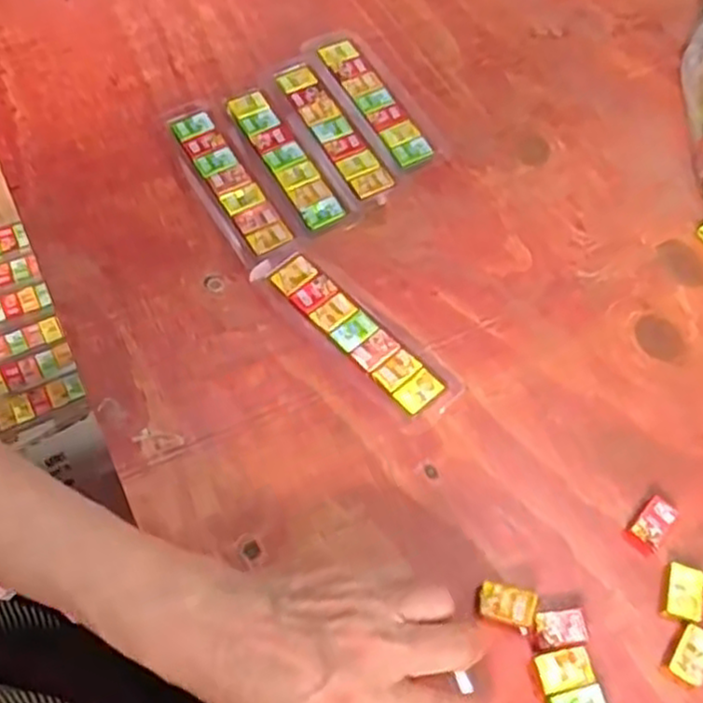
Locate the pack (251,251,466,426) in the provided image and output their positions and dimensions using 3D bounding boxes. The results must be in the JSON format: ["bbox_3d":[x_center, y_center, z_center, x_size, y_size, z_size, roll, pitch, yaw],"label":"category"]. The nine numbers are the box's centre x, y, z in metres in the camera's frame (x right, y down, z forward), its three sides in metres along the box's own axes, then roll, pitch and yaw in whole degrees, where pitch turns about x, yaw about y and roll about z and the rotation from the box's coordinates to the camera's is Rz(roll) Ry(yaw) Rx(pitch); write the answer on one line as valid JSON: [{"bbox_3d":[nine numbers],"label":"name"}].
[{"bbox_3d":[0.002,-0.012,0.422,0.134,0.009,0.035,42,68,17],"label":"pack"}]

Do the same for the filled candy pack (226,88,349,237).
[{"bbox_3d":[-0.044,-0.126,0.476,0.031,0.004,0.121,-27,67,-16],"label":"filled candy pack"}]

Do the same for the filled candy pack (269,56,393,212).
[{"bbox_3d":[-0.013,-0.148,0.487,0.033,0.005,0.123,-26,67,-16],"label":"filled candy pack"}]

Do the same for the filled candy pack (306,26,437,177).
[{"bbox_3d":[0.015,-0.173,0.503,0.044,0.006,0.129,-26,67,-16],"label":"filled candy pack"}]

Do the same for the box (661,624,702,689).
[{"bbox_3d":[0.163,0.146,0.350,0.018,0.007,0.027,37,66,15],"label":"box"}]

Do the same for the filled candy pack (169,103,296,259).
[{"bbox_3d":[-0.079,-0.107,0.464,0.032,0.007,0.125,-26,67,-16],"label":"filled candy pack"}]

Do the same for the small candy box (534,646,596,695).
[{"bbox_3d":[0.100,0.150,0.346,0.025,0.007,0.016,-10,64,-9],"label":"small candy box"}]

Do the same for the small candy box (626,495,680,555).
[{"bbox_3d":[0.156,0.089,0.379,0.018,0.009,0.027,38,67,15],"label":"small candy box"}]

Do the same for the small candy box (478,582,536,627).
[{"bbox_3d":[0.075,0.123,0.356,0.025,0.015,0.017,13,63,3],"label":"small candy box"}]

